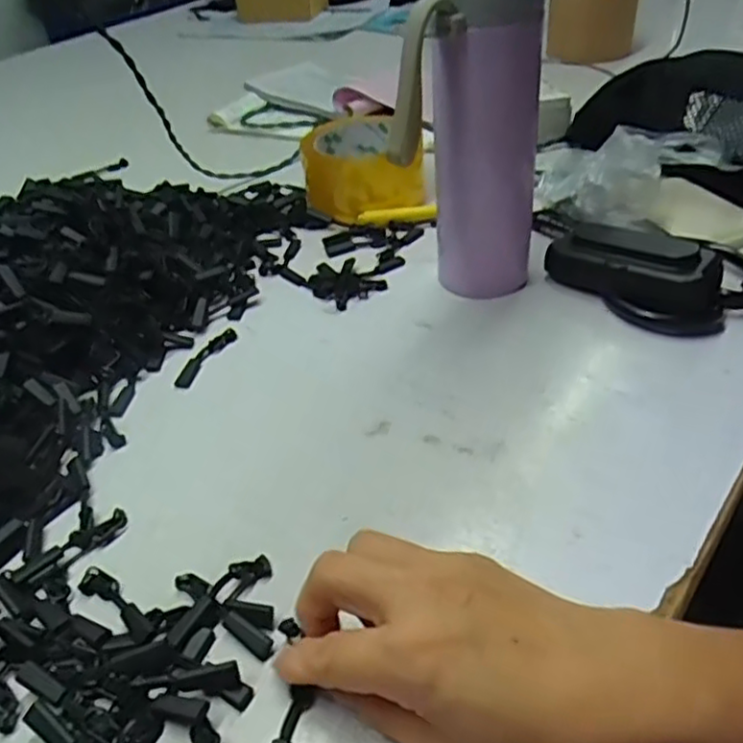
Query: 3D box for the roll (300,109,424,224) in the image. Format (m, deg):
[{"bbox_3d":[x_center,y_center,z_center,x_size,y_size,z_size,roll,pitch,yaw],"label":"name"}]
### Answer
[{"bbox_3d":[-0.006,-0.180,0.594,0.098,0.059,0.104,-4,37,3],"label":"roll"}]

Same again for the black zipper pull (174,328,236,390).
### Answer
[{"bbox_3d":[-0.108,-0.010,0.448,0.012,0.008,0.057,17,45,24],"label":"black zipper pull"}]

